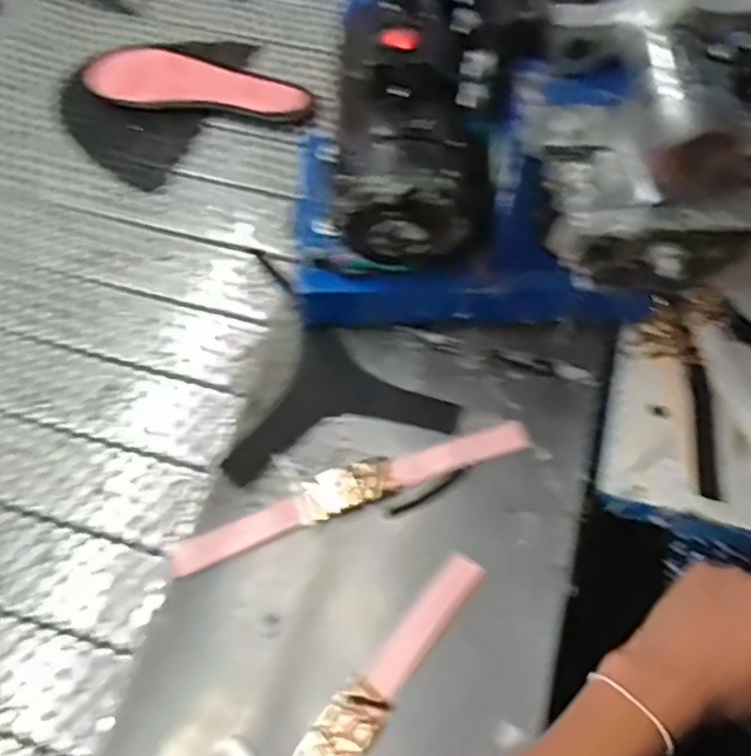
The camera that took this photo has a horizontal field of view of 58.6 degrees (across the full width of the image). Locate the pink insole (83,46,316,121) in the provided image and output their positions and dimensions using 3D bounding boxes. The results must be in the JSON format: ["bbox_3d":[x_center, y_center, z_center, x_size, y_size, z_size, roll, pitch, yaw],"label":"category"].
[{"bbox_3d":[-0.174,-0.283,0.659,0.220,0.015,0.086,21,68,10],"label":"pink insole"}]

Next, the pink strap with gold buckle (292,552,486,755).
[{"bbox_3d":[-0.017,0.210,0.401,0.033,0.008,0.251,34,71,15],"label":"pink strap with gold buckle"}]

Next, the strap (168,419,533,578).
[{"bbox_3d":[-0.015,0.074,0.461,0.252,0.012,0.032,-20,68,-8],"label":"strap"}]

